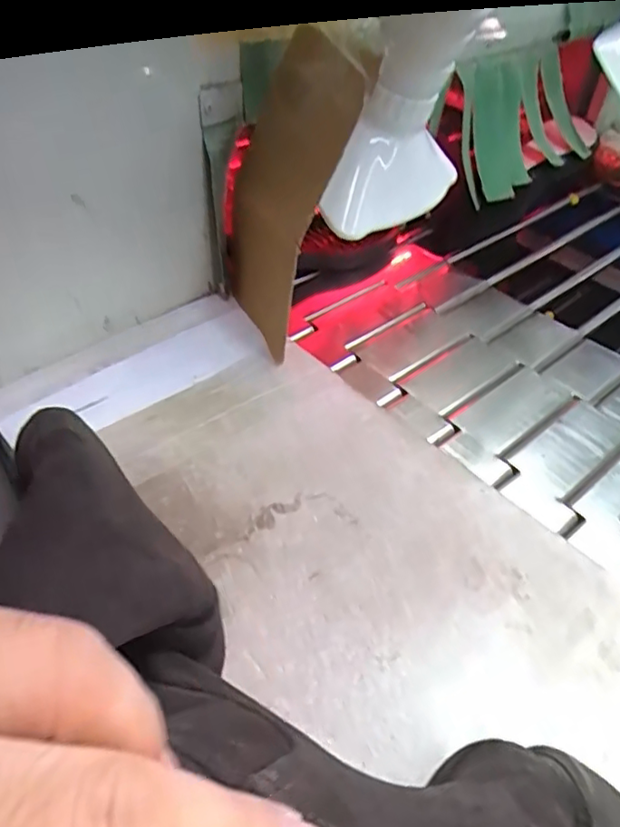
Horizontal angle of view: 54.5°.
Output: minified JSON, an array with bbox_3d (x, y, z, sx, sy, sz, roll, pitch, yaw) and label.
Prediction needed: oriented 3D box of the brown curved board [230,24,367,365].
[{"bbox_3d":[-0.020,-0.176,0.496,0.091,0.216,0.150,-3,46,-6],"label":"brown curved board"}]

